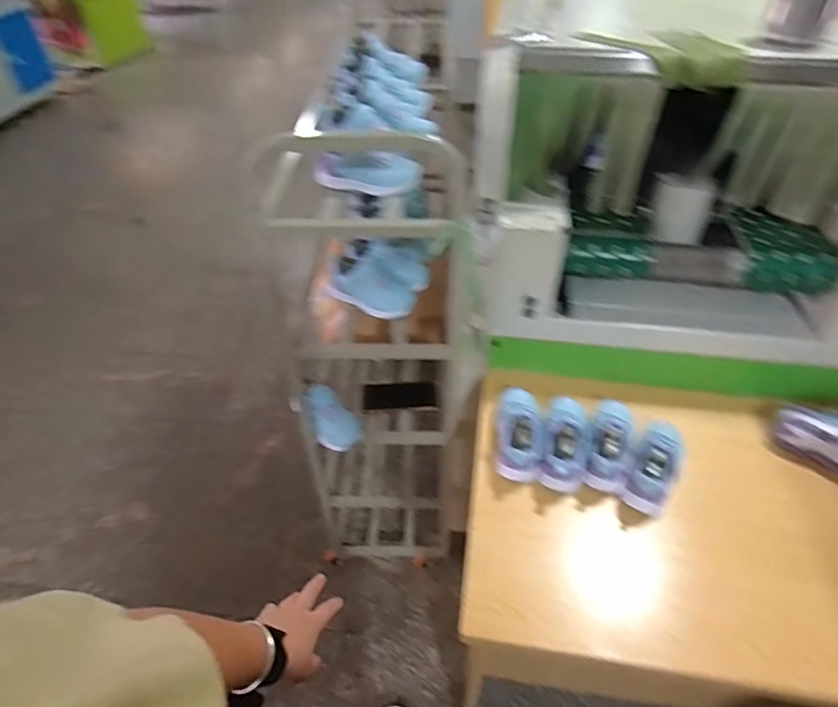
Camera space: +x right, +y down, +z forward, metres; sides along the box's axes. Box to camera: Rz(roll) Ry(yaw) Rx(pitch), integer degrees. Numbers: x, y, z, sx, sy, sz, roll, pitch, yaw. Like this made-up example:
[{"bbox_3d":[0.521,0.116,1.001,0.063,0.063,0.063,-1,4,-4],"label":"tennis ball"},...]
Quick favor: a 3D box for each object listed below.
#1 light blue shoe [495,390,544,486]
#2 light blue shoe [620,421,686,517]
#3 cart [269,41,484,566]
[{"bbox_3d":[0.163,0.114,0.848,0.073,0.069,0.158,4,44,4],"label":"light blue shoe"},{"bbox_3d":[0.362,0.158,0.810,0.061,0.064,0.163,23,48,22],"label":"light blue shoe"},{"bbox_3d":[-0.092,-0.030,1.291,0.321,1.153,0.629,-4,44,-4],"label":"cart"}]

